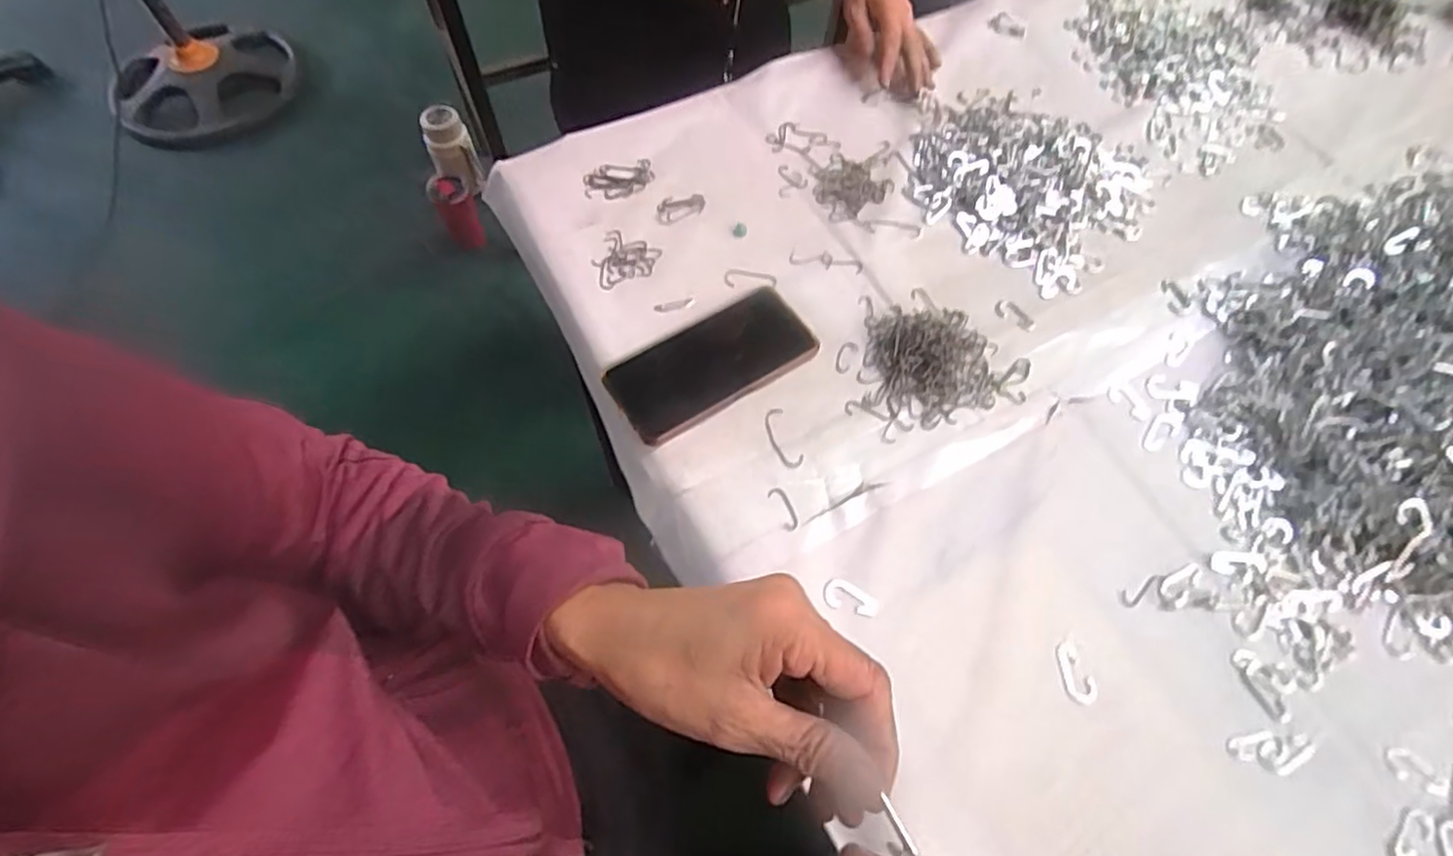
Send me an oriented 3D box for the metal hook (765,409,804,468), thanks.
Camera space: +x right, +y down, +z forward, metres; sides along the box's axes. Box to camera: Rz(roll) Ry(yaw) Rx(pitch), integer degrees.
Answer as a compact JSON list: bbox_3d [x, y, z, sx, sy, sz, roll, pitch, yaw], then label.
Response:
[{"bbox_3d":[0.043,0.008,0.522,0.019,0.004,0.050,-17,64,-10],"label":"metal hook"}]

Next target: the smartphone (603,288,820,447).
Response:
[{"bbox_3d":[-0.011,-0.055,0.548,0.166,0.015,0.080,-31,67,-16],"label":"smartphone"}]

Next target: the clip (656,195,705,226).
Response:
[{"bbox_3d":[-0.043,-0.207,0.632,0.047,0.006,0.029,-20,65,-11],"label":"clip"}]

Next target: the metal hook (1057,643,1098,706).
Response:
[{"bbox_3d":[0.235,0.165,0.454,0.018,0.004,0.039,-12,64,-8],"label":"metal hook"}]

